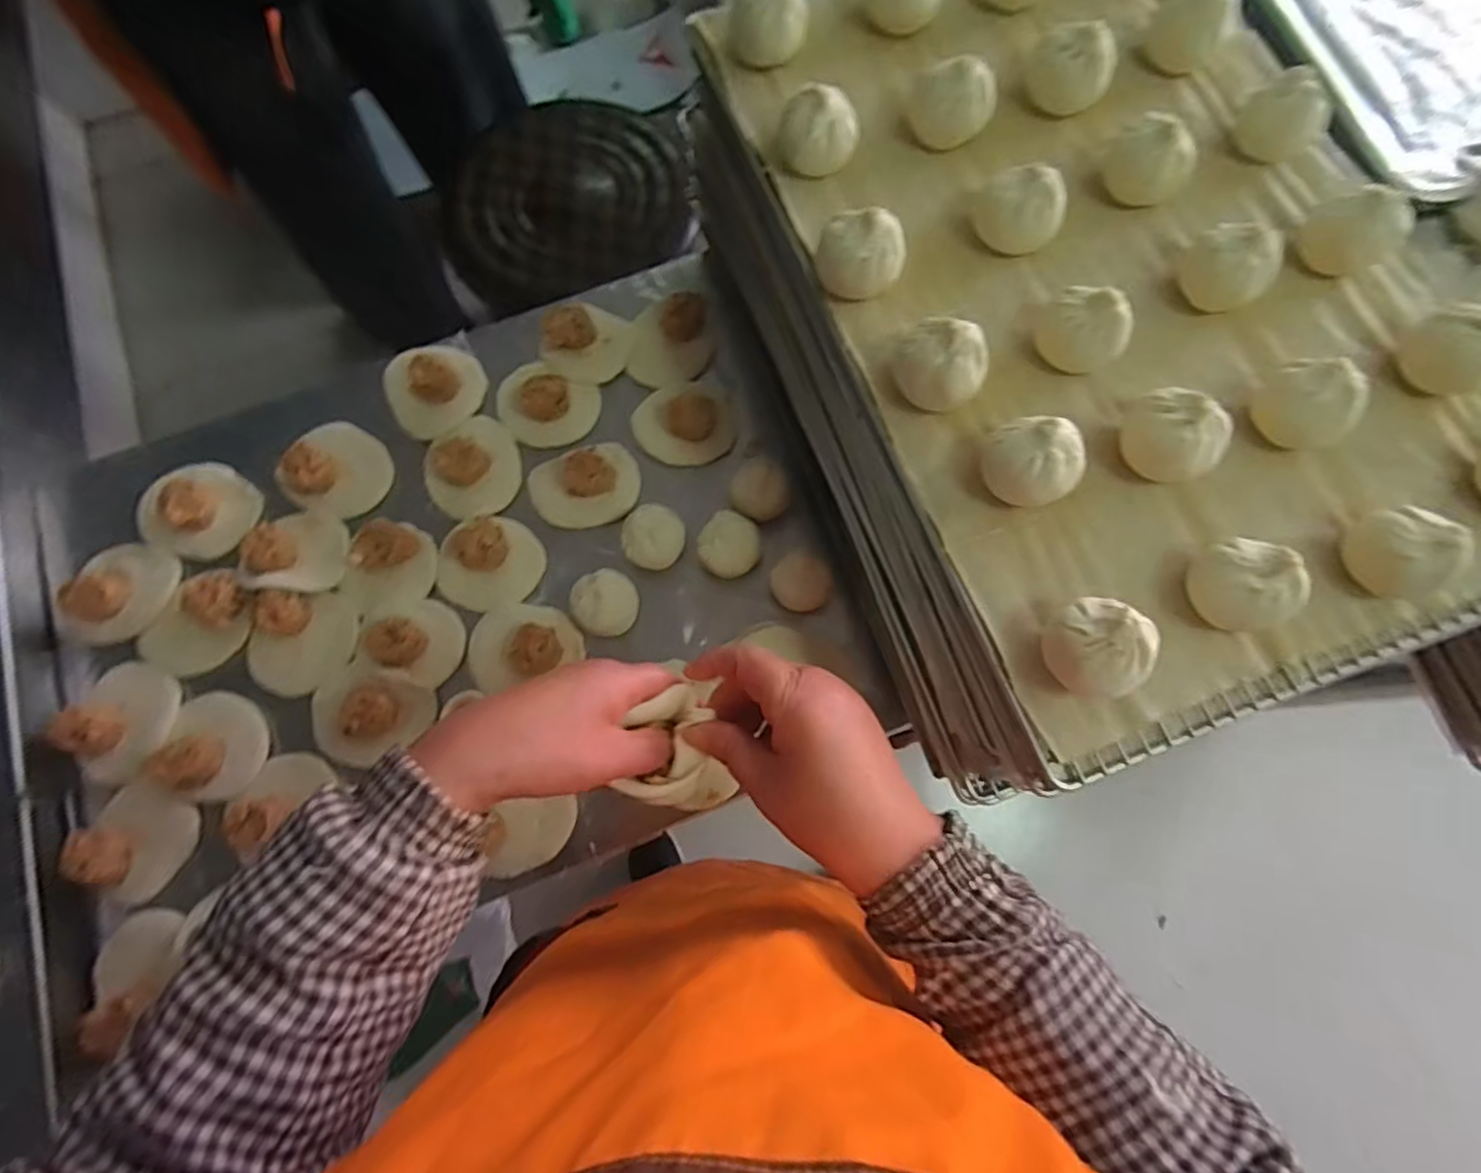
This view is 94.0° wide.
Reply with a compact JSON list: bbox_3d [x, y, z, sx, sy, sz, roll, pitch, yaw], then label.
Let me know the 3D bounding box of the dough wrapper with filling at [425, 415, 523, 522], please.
[{"bbox_3d":[-0.236,-0.107,0.604,0.083,0.031,0.085,0,75,0],"label":"dough wrapper with filling"}]

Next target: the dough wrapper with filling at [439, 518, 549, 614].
[{"bbox_3d":[-0.215,-0.022,0.583,0.081,0.031,0.083,0,75,0],"label":"dough wrapper with filling"}]

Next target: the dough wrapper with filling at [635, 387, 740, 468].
[{"bbox_3d":[-0.050,-0.149,0.626,0.092,0.029,0.071,-8,75,-3],"label":"dough wrapper with filling"}]

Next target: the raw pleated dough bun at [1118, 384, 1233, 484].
[{"bbox_3d":[0.253,-0.089,0.404,0.050,0.045,0.055,-37,79,-9],"label":"raw pleated dough bun"}]

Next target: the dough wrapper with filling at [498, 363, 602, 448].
[{"bbox_3d":[-0.176,-0.163,0.617,0.084,0.035,0.072,19,76,4],"label":"dough wrapper with filling"}]

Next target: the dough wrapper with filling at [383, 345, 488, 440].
[{"bbox_3d":[-0.277,-0.182,0.622,0.085,0.034,0.069,-38,79,-9],"label":"dough wrapper with filling"}]

